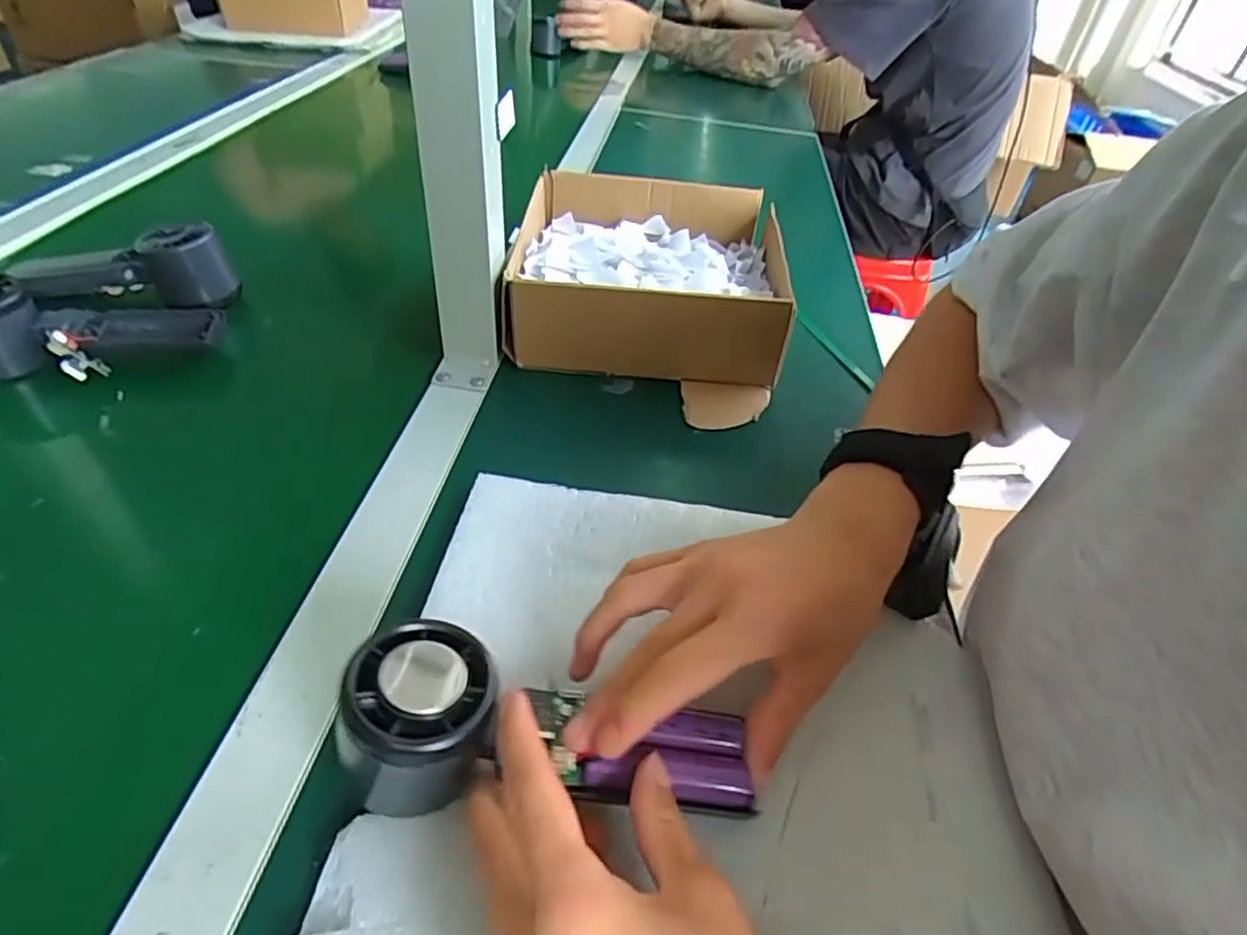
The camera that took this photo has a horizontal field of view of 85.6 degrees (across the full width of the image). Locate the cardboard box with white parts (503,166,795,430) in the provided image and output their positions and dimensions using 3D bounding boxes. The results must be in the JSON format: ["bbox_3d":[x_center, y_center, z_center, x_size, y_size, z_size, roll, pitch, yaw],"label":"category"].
[{"bbox_3d":[0.021,-0.162,0.558,0.212,0.076,0.232,5,42,-2],"label":"cardboard box with white parts"}]

